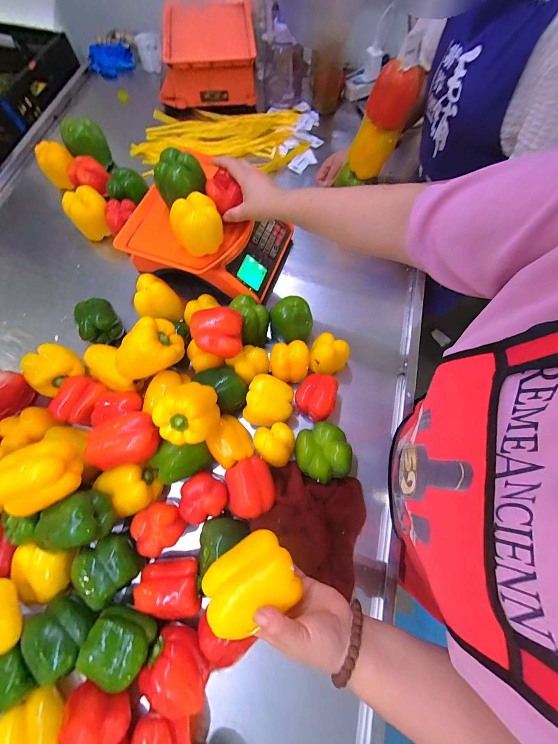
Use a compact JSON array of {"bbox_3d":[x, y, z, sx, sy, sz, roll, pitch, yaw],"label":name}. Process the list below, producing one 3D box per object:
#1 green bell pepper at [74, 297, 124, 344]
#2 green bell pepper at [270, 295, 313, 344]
[{"bbox_3d":[-0.357,-0.096,0.578,0.077,0.082,0.082,-38,74,-13],"label":"green bell pepper"},{"bbox_3d":[0.025,-0.101,0.560,0.083,0.073,0.070,5,69,1],"label":"green bell pepper"}]

